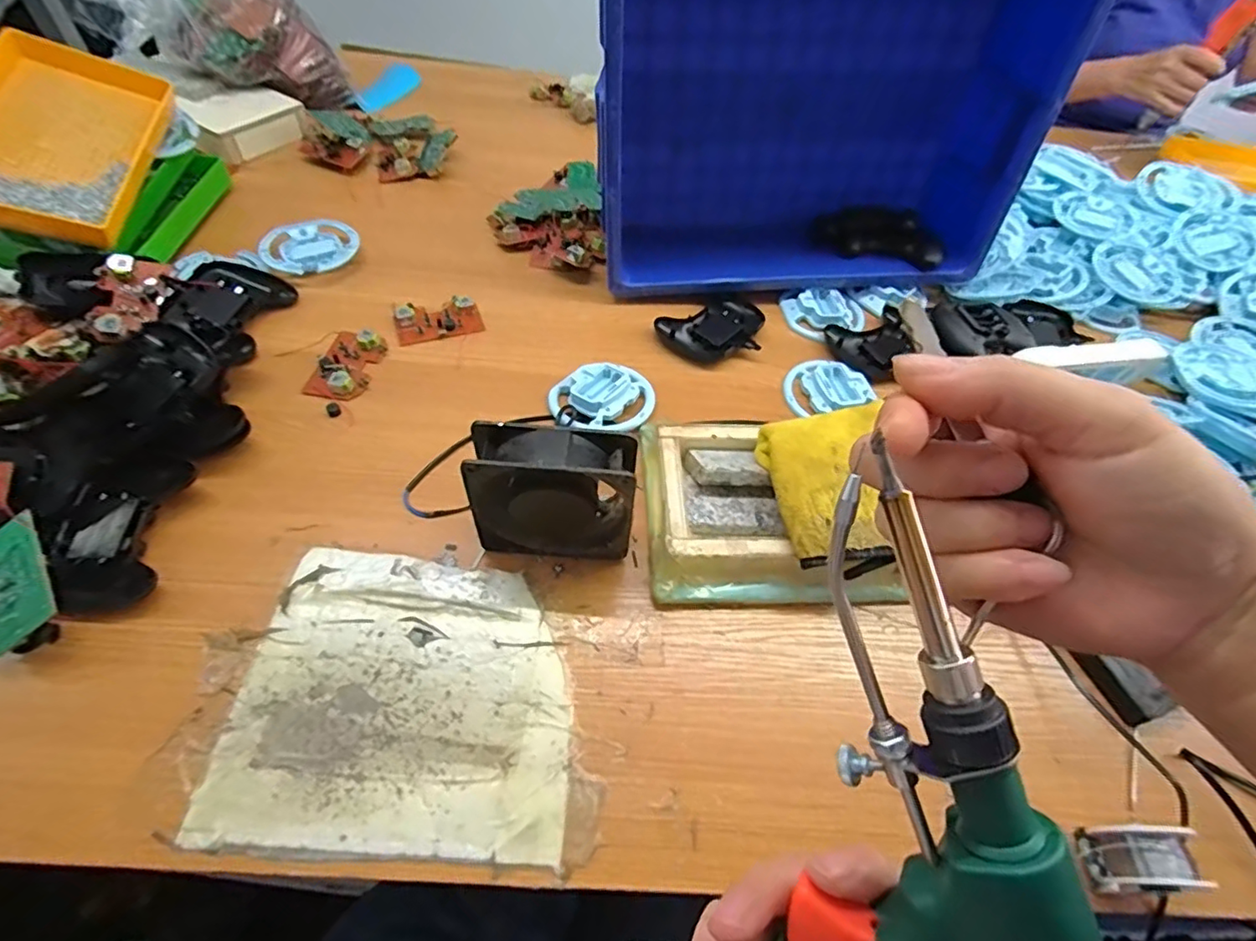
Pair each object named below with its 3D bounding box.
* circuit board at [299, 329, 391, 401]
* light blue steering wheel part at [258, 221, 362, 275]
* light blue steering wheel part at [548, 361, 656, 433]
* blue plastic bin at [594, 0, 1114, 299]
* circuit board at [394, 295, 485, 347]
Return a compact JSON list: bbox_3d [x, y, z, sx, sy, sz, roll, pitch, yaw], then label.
[{"bbox_3d":[-0.283,-0.108,0.586,0.054,0.015,0.086,11,53,3],"label":"circuit board"},{"bbox_3d":[-0.374,-0.262,0.685,0.104,0.019,0.089,-31,62,-25],"label":"light blue steering wheel part"},{"bbox_3d":[-0.023,-0.071,0.579,0.098,0.022,0.086,-22,59,-21],"label":"light blue steering wheel part"},{"bbox_3d":[0.203,-0.379,0.644,0.476,0.315,0.198,-3,54,-8],"label":"blue plastic bin"},{"bbox_3d":[-0.208,-0.167,0.638,0.089,0.013,0.057,-14,56,-16],"label":"circuit board"}]

